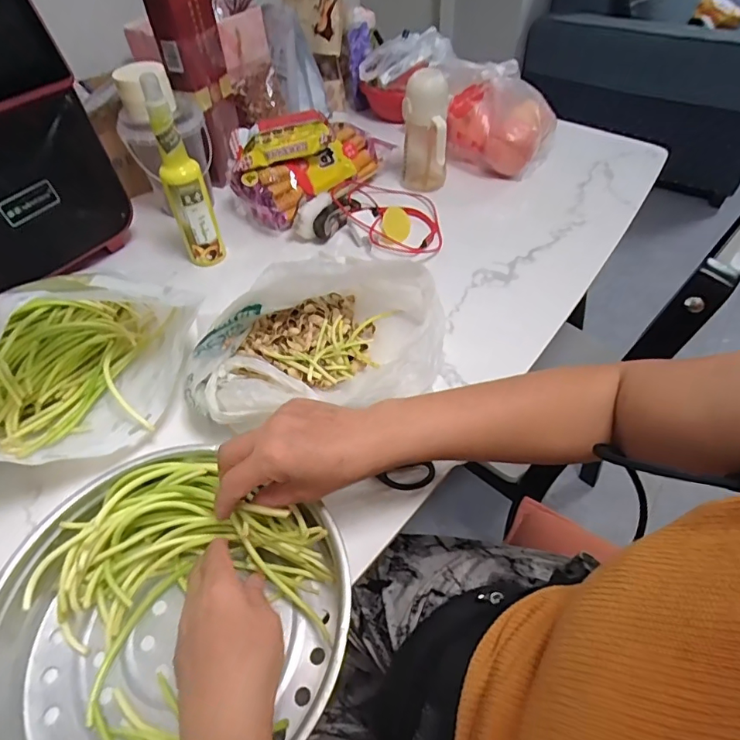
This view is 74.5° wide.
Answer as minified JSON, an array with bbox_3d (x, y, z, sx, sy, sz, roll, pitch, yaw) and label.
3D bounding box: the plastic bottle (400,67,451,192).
[{"bbox_3d":[0.089,-0.374,0.784,0.073,0.182,0.070,2,49,5],"label":"plastic bottle"}]

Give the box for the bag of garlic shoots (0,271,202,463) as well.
[{"bbox_3d":[-0.304,-0.019,0.493,0.181,0.144,0.238,25,55,22],"label":"bag of garlic shoots"}]

